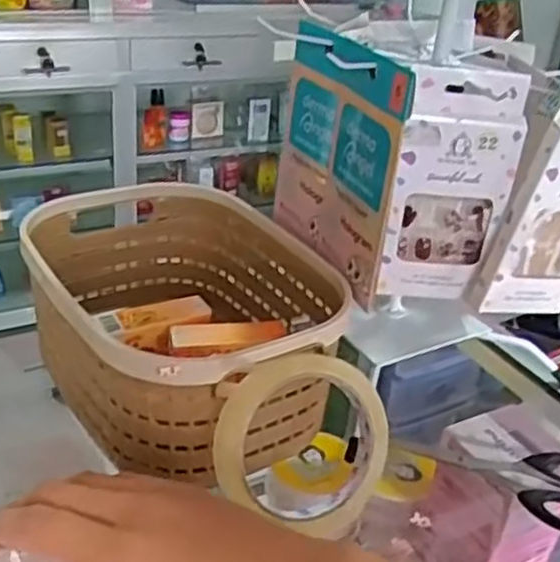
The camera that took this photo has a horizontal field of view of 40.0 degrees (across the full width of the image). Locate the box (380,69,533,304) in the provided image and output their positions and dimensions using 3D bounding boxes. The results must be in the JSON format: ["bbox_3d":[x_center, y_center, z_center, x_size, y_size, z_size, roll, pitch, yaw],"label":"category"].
[{"bbox_3d":[0.100,-0.054,0.455,0.064,0.137,0.021,5,29,-1],"label":"box"}]

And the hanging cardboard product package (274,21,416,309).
[{"bbox_3d":[0.033,-0.079,0.480,0.012,0.134,0.139,-6,31,-21],"label":"hanging cardboard product package"}]

